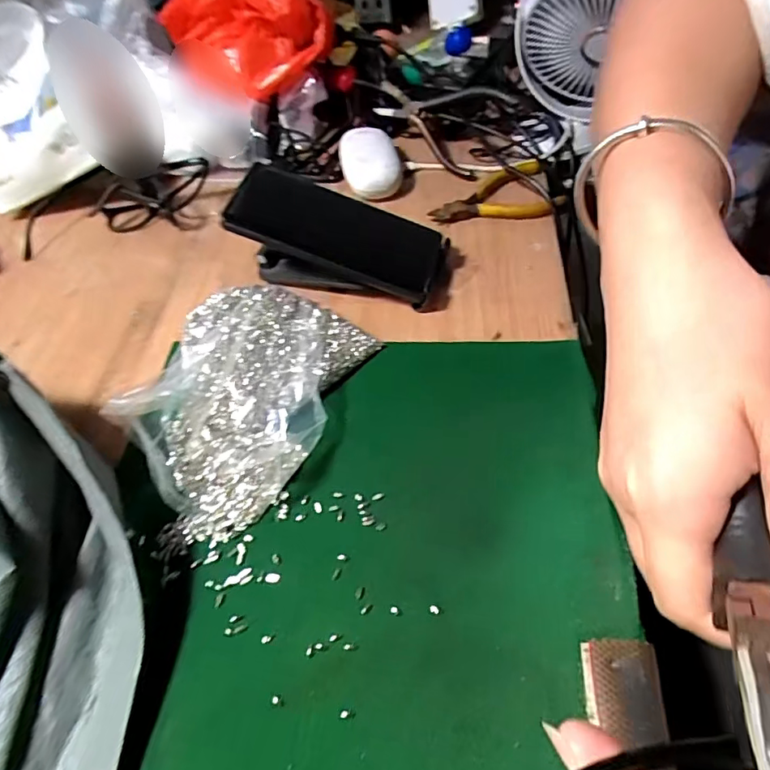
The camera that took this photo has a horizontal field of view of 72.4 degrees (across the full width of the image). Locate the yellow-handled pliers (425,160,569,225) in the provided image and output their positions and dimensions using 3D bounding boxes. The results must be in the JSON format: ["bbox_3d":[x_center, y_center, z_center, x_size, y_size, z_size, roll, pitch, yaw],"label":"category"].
[{"bbox_3d":[0.099,-0.177,0.490,0.117,0.013,0.072,-12,52,-3],"label":"yellow-handled pliers"}]

